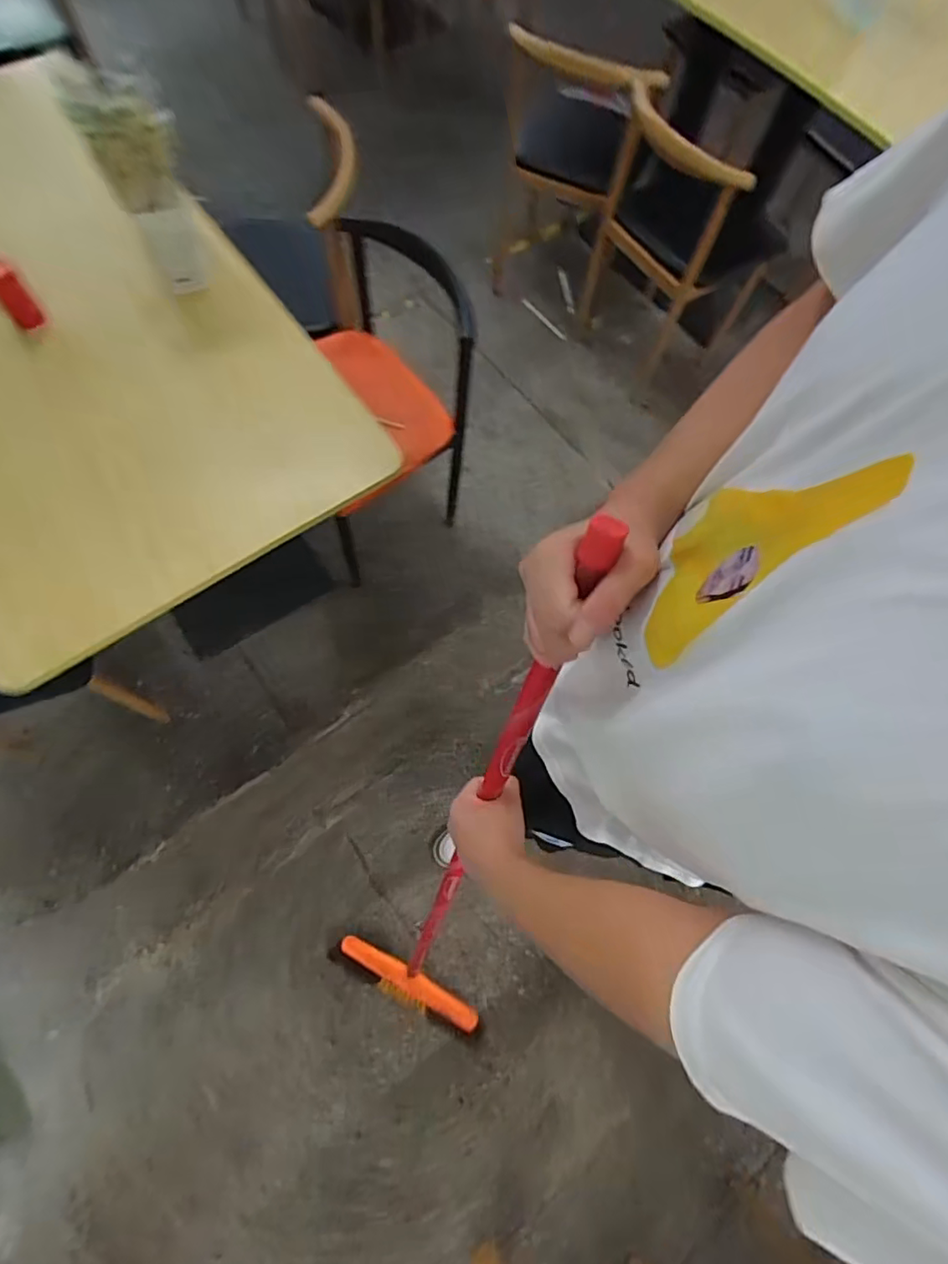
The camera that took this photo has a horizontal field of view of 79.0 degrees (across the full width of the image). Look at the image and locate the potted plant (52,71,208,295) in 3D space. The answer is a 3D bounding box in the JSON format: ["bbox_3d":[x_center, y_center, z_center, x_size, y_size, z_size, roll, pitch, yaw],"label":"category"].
[{"bbox_3d":[-0.455,-0.627,0.804,0.103,0.246,0.092,-27,74,-12],"label":"potted plant"}]

